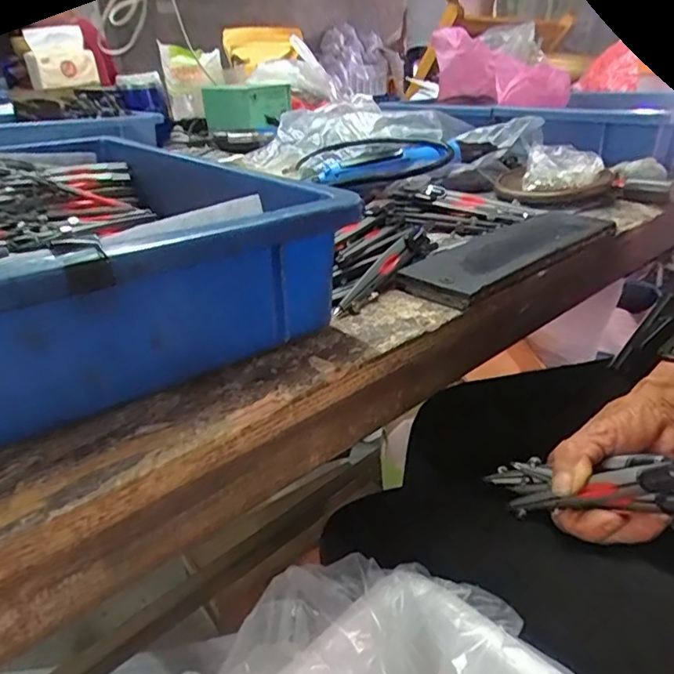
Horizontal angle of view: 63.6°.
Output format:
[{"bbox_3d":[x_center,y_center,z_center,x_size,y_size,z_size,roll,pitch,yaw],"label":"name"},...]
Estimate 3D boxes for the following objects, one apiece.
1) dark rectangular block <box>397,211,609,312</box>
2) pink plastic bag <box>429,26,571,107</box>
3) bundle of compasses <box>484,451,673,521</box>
[{"bbox_3d":[0.136,-0.066,0.410,0.215,0.010,0.061,-24,34,-36],"label":"dark rectangular block"},{"bbox_3d":[0.243,-0.395,0.818,0.196,0.096,0.153,32,41,28],"label":"pink plastic bag"},{"bbox_3d":[0.154,0.091,0.316,0.142,0.055,0.024,-11,14,45],"label":"bundle of compasses"}]

